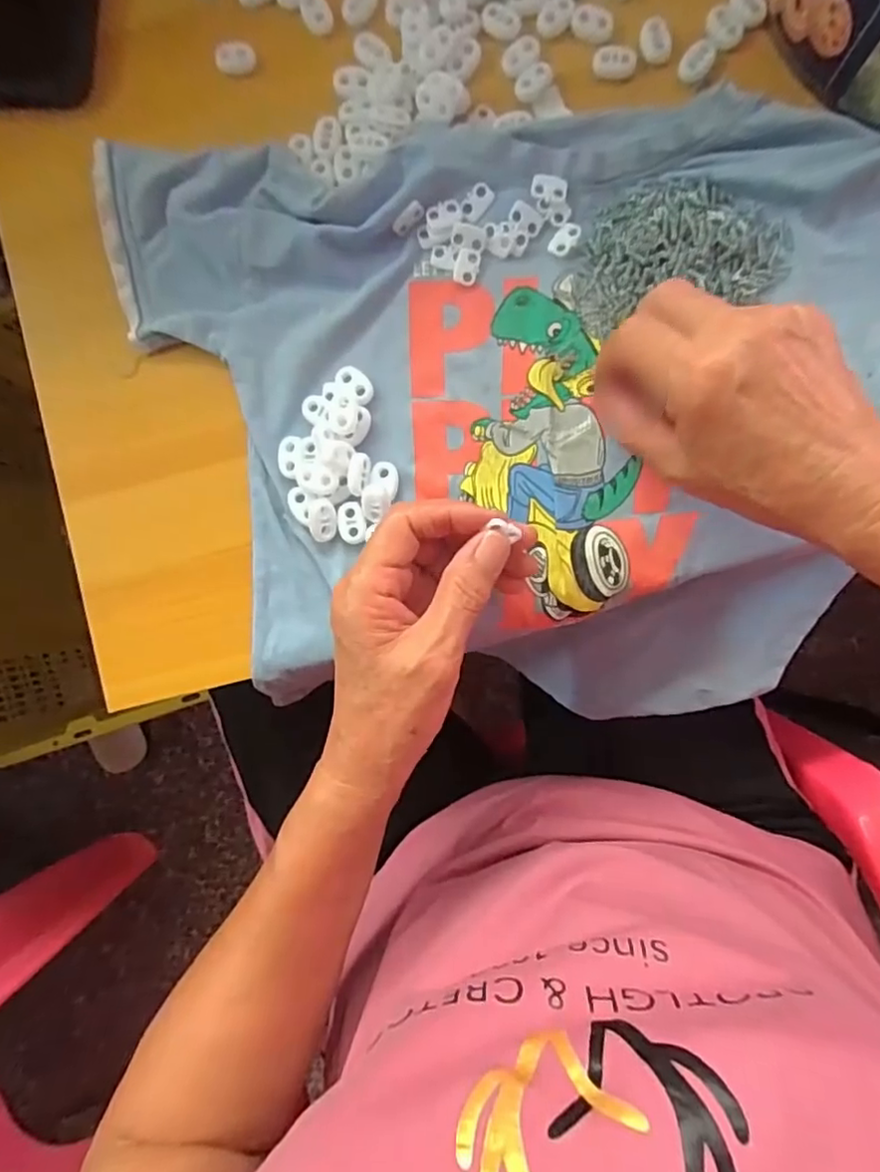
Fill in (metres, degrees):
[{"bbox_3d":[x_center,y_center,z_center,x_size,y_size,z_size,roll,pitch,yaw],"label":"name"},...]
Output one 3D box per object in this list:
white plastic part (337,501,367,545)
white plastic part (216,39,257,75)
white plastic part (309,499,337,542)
[{"bbox_3d":[-0.047,-0.034,0.326,0.014,0.004,0.022,-9,89,3],"label":"white plastic part"},{"bbox_3d":[-0.113,-0.294,0.338,0.021,0.004,0.017,-6,89,3],"label":"white plastic part"},{"bbox_3d":[-0.062,-0.035,0.324,0.014,0.006,0.023,2,89,3],"label":"white plastic part"}]

